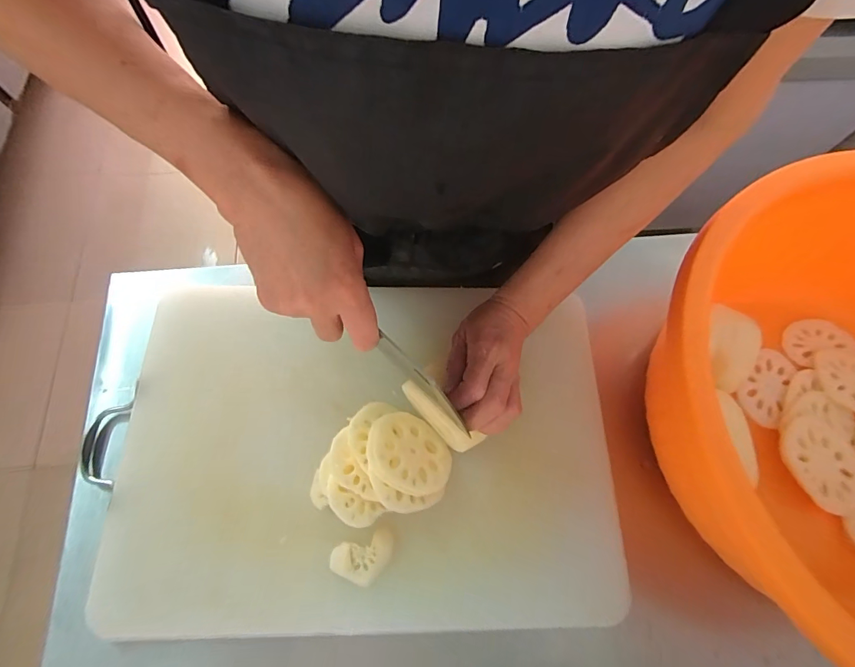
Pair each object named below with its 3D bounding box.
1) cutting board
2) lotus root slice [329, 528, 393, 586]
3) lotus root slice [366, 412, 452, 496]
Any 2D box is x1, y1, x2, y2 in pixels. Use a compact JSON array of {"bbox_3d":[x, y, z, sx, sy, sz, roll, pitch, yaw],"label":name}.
[{"bbox_3d":[-0.056,0.101,0.395,0.447,0.020,0.309,1,70,-2],"label":"cutting board"},{"bbox_3d":[-0.057,0.202,0.365,0.056,0.004,0.038,-18,71,-9],"label":"lotus root slice"},{"bbox_3d":[-0.016,0.106,0.365,0.078,0.008,0.065,33,46,-5],"label":"lotus root slice"}]

